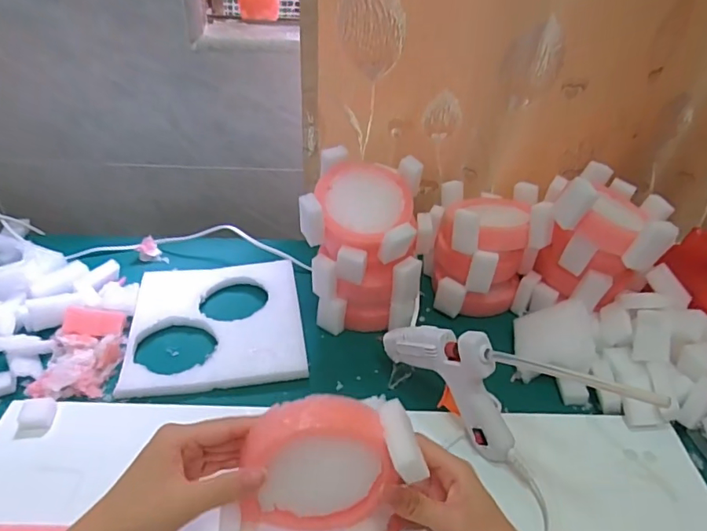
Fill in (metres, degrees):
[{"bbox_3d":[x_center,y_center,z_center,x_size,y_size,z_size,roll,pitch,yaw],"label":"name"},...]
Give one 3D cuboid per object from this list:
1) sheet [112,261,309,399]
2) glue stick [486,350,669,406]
[{"bbox_3d":[-0.145,0.059,0.557,0.174,0.018,0.178,-3,36,-9],"label":"sheet"},{"bbox_3d":[0.146,0.076,0.355,0.010,0.009,0.128,-23,17,-32],"label":"glue stick"}]

